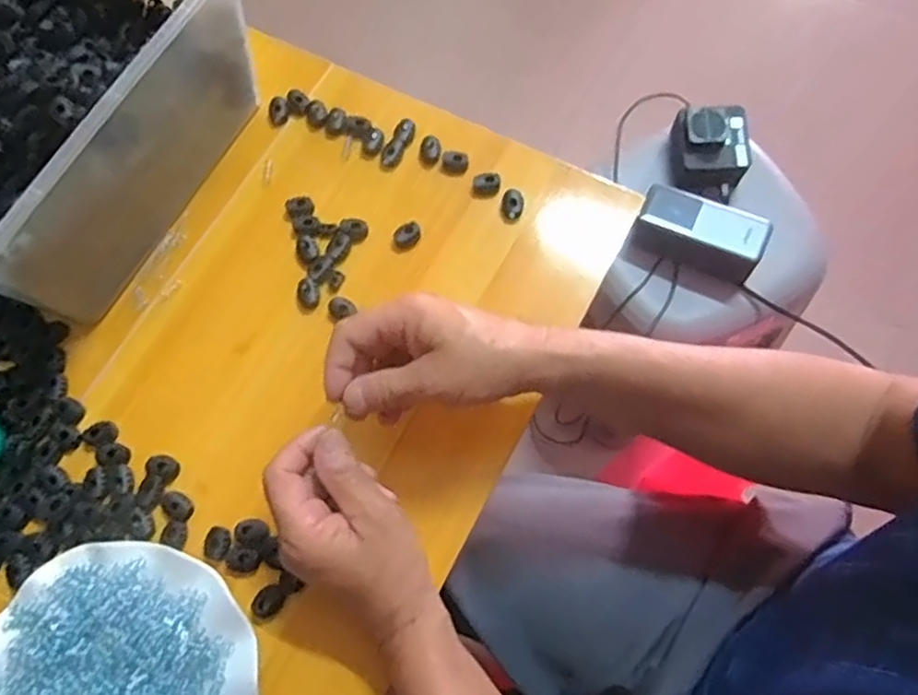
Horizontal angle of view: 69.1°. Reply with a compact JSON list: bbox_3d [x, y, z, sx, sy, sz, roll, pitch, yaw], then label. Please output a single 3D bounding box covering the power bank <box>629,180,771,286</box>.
[{"bbox_3d":[0.257,-0.125,0.710,0.127,0.045,0.064,28,73,12],"label":"power bank"}]

